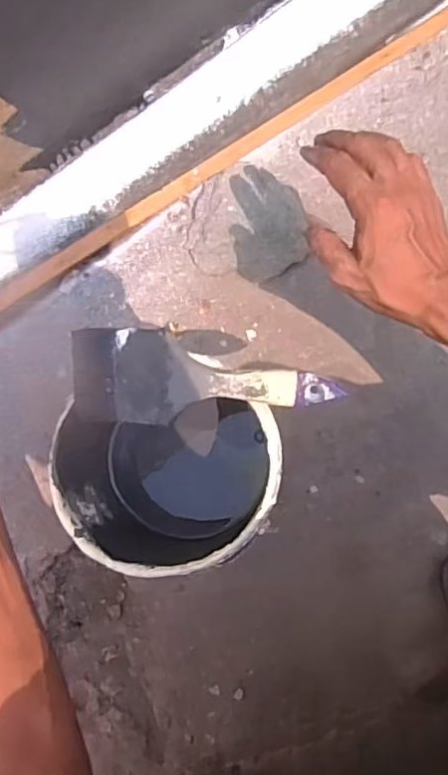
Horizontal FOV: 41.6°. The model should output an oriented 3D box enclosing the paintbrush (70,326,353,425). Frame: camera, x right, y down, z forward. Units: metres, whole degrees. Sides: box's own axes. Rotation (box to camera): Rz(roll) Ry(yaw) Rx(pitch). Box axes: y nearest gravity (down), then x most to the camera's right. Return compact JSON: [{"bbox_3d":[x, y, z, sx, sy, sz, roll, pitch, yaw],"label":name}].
[{"bbox_3d":[-0.016,-0.007,0.435,0.199,0.020,0.067,1,86,6],"label":"paintbrush"}]

